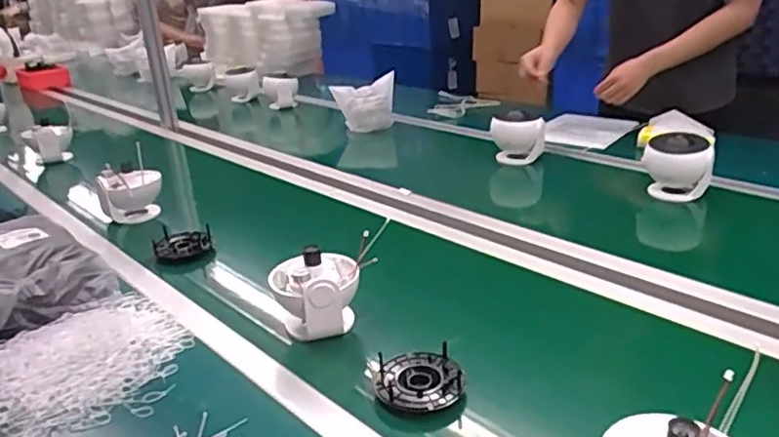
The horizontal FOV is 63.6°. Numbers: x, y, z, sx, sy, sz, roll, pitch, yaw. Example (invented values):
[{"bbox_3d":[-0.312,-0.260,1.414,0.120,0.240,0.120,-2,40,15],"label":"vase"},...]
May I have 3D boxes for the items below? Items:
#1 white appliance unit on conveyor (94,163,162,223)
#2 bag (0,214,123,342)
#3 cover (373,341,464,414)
[{"bbox_3d":[-0.527,-0.041,1.289,0.128,0.130,0.083,-18,27,-29],"label":"white appliance unit on conveyor"},{"bbox_3d":[-0.605,0.085,0.962,0.315,0.081,0.254,20,33,41],"label":"bag"},{"bbox_3d":[0.032,0.185,0.721,0.095,0.022,0.087,-2,24,1],"label":"cover"}]

